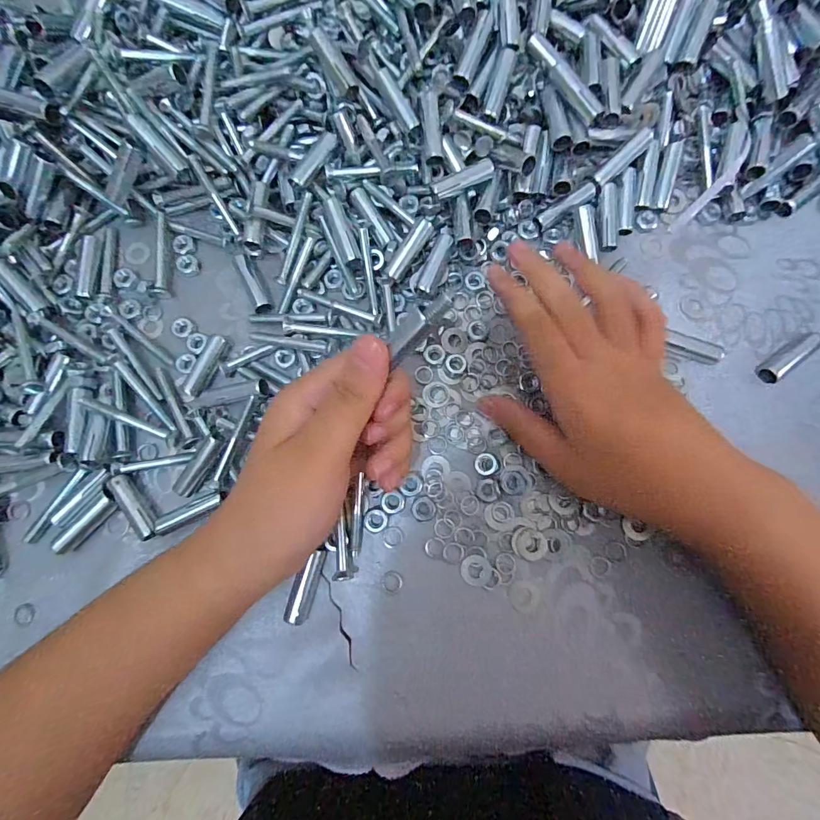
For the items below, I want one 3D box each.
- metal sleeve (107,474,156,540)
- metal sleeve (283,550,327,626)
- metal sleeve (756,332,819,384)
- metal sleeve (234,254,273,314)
[{"bbox_3d":[-0.155,0.054,0.239,0.011,0.009,0.041,-37,80,-7],"label":"metal sleeve"},{"bbox_3d":[-0.057,0.095,0.230,0.011,0.009,0.038,16,79,4],"label":"metal sleeve"},{"bbox_3d":[0.225,-0.032,0.252,0.041,0.011,0.012,-36,80,-7],"label":"metal sleeve"},{"bbox_3d":[-0.099,-0.080,0.270,0.011,0.010,0.043,-26,79,-5],"label":"metal sleeve"}]

